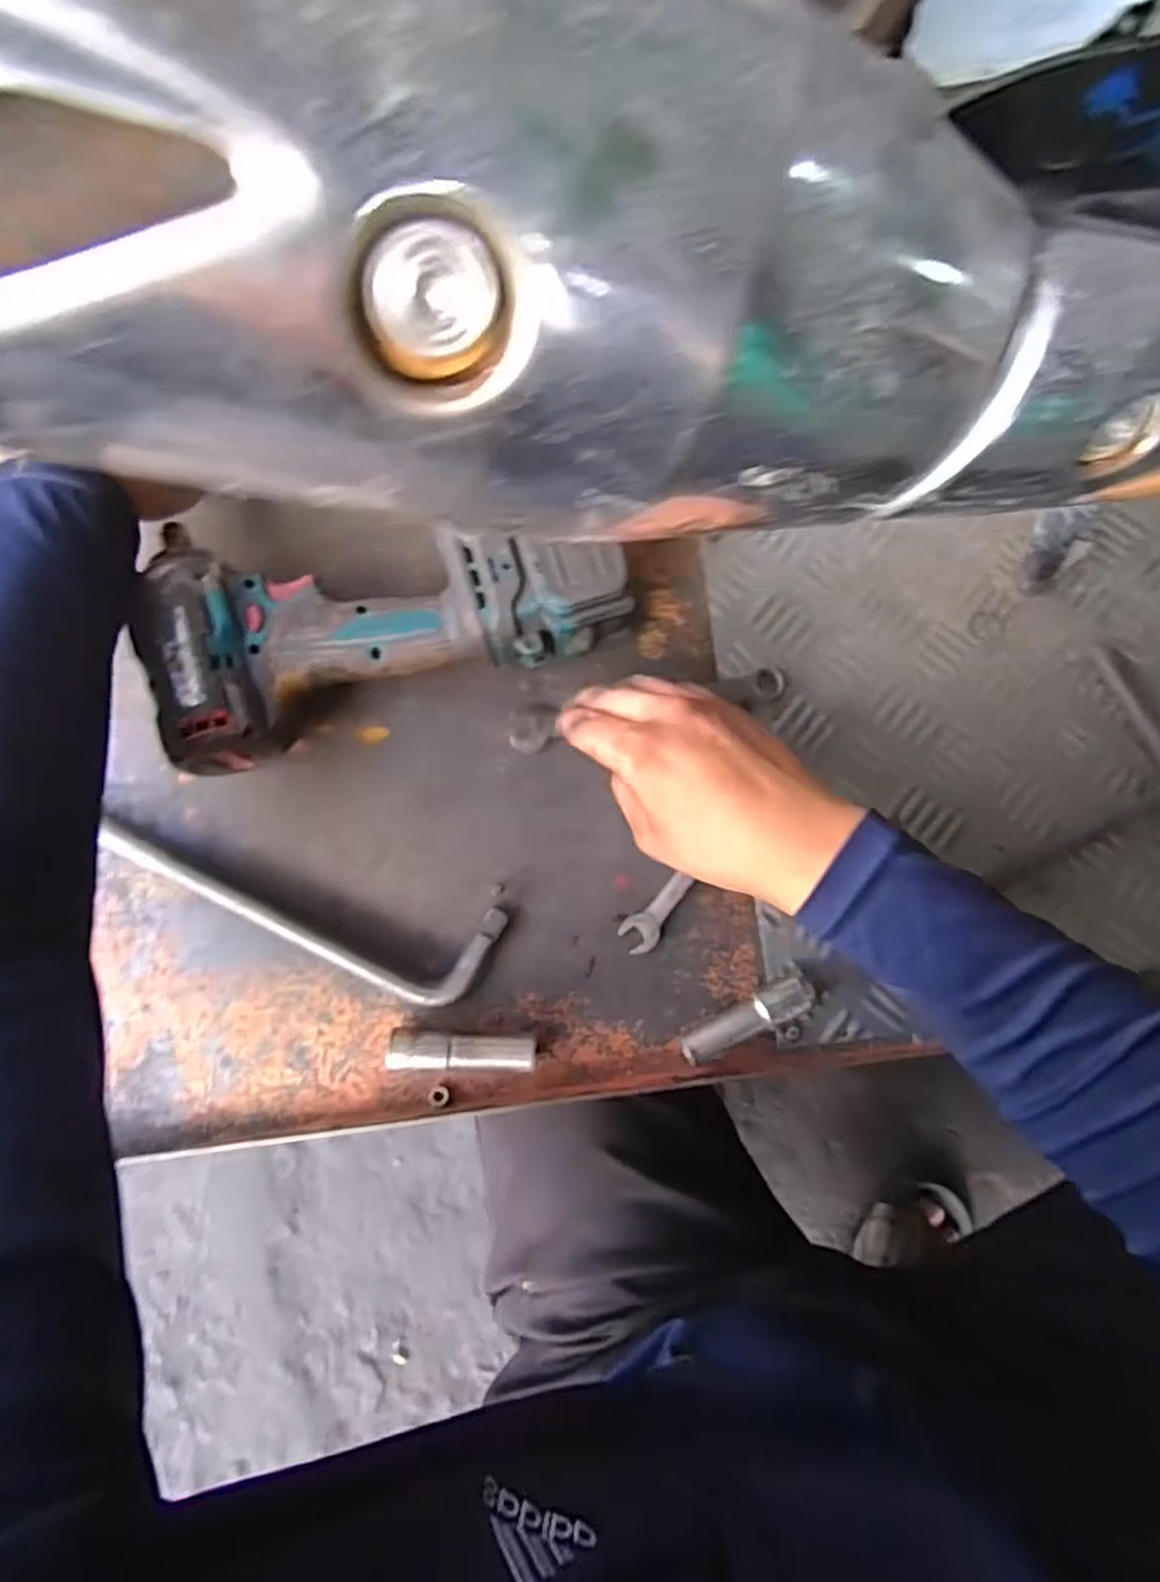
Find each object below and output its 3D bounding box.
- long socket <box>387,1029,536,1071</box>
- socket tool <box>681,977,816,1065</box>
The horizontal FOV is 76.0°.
[{"bbox_3d":[-0.061,0.137,0.391,0.075,0.023,0.019,4,80,1],"label":"long socket"},{"bbox_3d":[0.086,0.119,0.393,0.072,0.024,0.018,-24,81,-4],"label":"socket tool"}]

